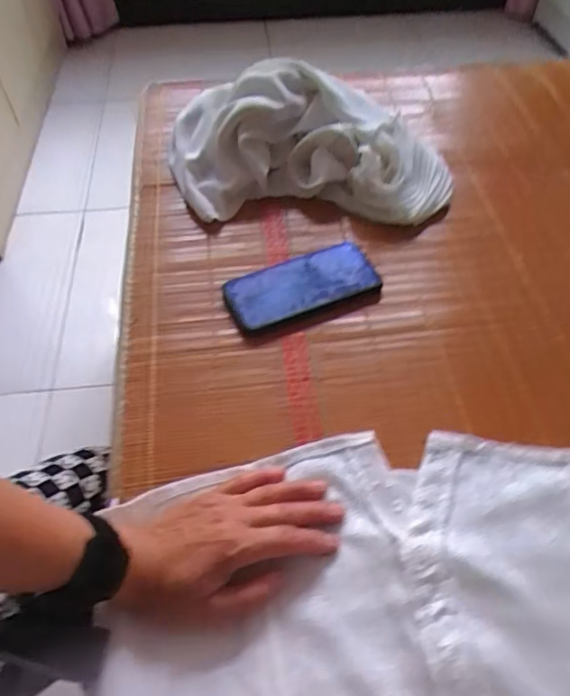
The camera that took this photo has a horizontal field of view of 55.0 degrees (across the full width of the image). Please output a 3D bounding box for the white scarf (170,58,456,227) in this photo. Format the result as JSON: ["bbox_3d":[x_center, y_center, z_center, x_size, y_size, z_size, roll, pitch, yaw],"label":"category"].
[{"bbox_3d":[0.026,-0.258,0.679,0.337,0.095,0.202,0,51,-1],"label":"white scarf"}]

